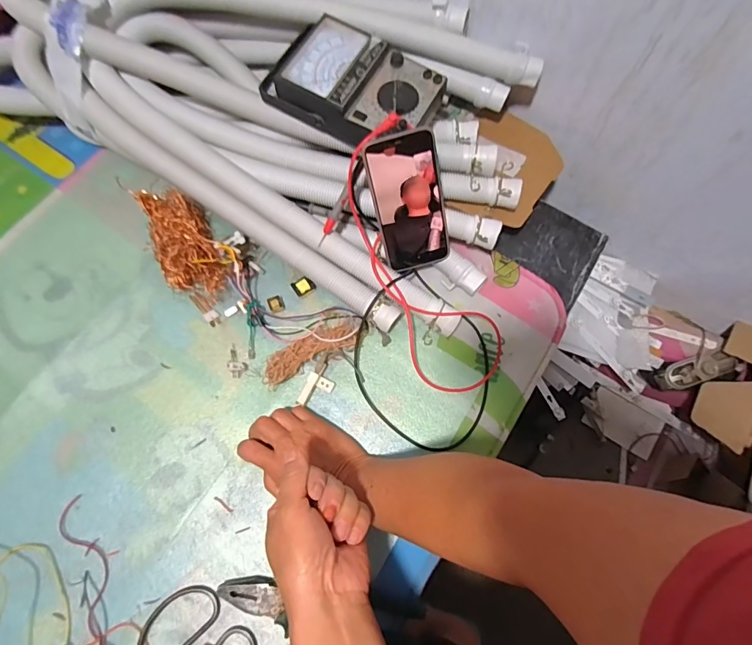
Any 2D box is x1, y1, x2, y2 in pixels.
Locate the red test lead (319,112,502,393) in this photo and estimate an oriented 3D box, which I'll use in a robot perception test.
[{"bbox_3d":[0.041,-0.058,0.497,0.120,0.101,0.310,-33,98,-12],"label":"red test lead"}]

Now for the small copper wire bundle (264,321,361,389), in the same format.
[{"bbox_3d":[-0.074,0.032,0.495,0.117,0.027,0.034,-28,74,-10],"label":"small copper wire bundle"}]

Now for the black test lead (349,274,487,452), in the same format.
[{"bbox_3d":[0.058,0.042,0.490,0.186,0.044,0.166,43,75,12],"label":"black test lead"}]

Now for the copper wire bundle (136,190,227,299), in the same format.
[{"bbox_3d":[-0.232,-0.093,0.519,0.076,0.067,0.132,-25,73,-10],"label":"copper wire bundle"}]

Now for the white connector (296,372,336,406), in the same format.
[{"bbox_3d":[-0.067,0.079,0.485,0.030,0.015,0.040,24,72,7],"label":"white connector"}]

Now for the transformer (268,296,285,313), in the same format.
[{"bbox_3d":[-0.123,-0.022,0.526,0.017,0.016,0.016,-21,73,-8],"label":"transformer"}]

